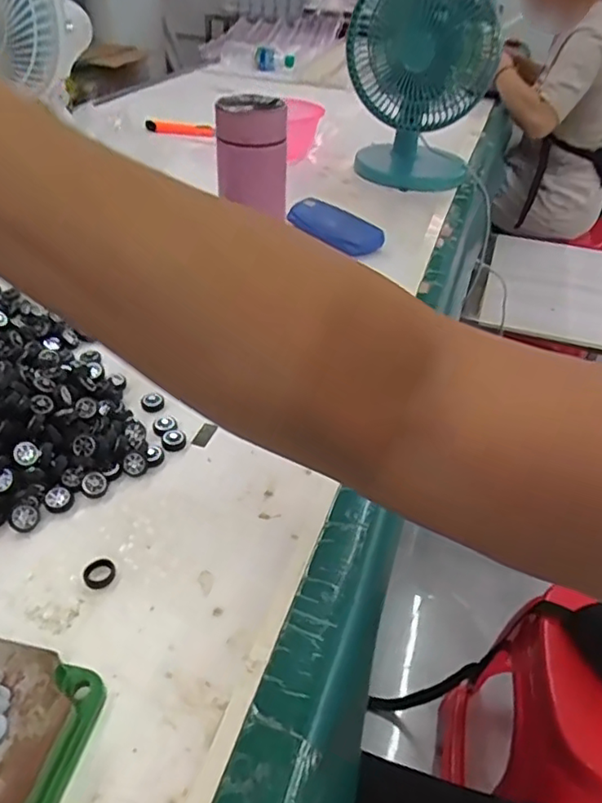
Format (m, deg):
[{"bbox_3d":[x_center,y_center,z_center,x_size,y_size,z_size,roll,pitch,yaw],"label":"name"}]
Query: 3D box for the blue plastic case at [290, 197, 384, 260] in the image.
[{"bbox_3d":[0.036,-0.241,0.814,0.062,0.035,0.151,-29,49,-34],"label":"blue plastic case"}]

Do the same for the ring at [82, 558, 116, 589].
[{"bbox_3d":[-0.133,0.113,0.392,0.020,0.008,0.017,-14,42,-21],"label":"ring"}]

